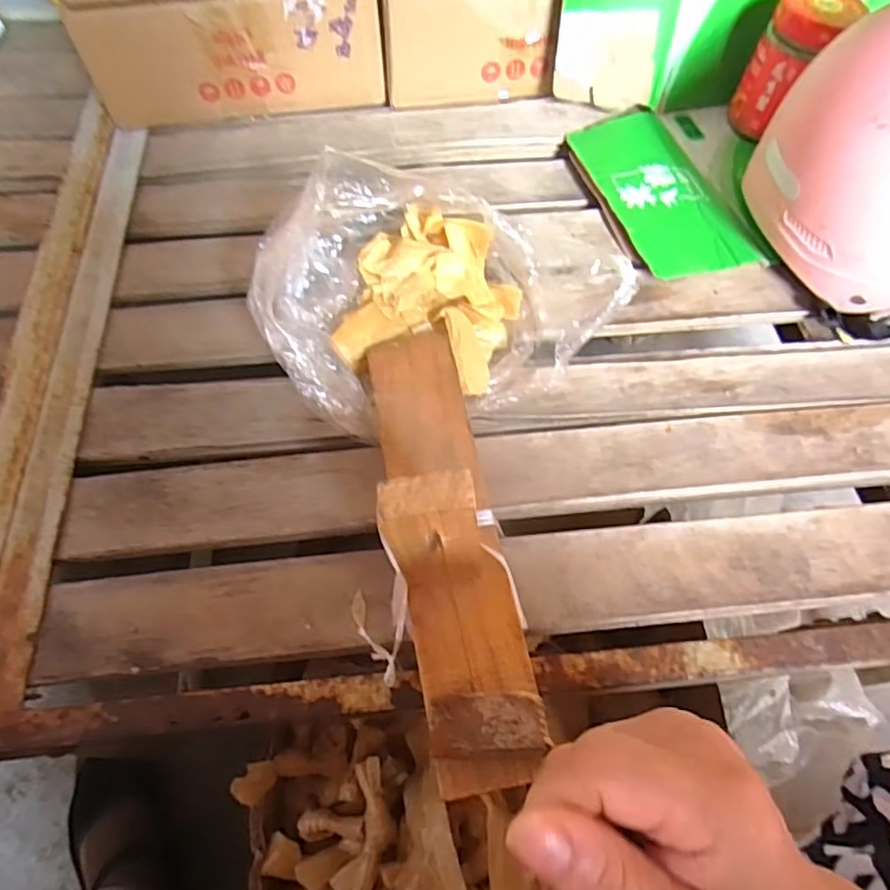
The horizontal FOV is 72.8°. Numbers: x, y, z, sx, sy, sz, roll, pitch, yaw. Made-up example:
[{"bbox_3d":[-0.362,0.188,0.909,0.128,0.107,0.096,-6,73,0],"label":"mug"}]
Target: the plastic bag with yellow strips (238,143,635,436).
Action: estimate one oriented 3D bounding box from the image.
[{"bbox_3d":[-0.010,-0.119,0.424,0.239,0.093,0.186,-15,62,-11],"label":"plastic bag with yellow strips"}]

